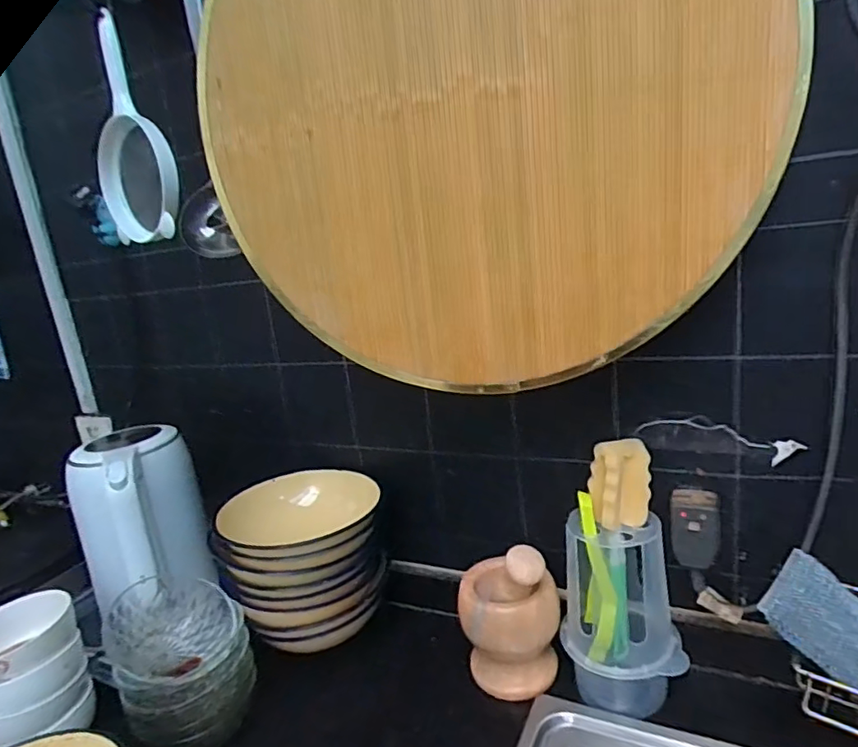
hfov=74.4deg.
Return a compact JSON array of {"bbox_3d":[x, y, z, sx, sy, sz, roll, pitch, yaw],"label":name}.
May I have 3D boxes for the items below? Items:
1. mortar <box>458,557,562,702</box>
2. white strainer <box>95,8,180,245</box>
[{"bbox_3d":[0.083,0.265,0.599,0.100,0.114,0.089,3,17,37],"label":"mortar"},{"bbox_3d":[-0.306,-0.234,0.583,0.049,0.182,0.120,-19,18,-38],"label":"white strainer"}]

